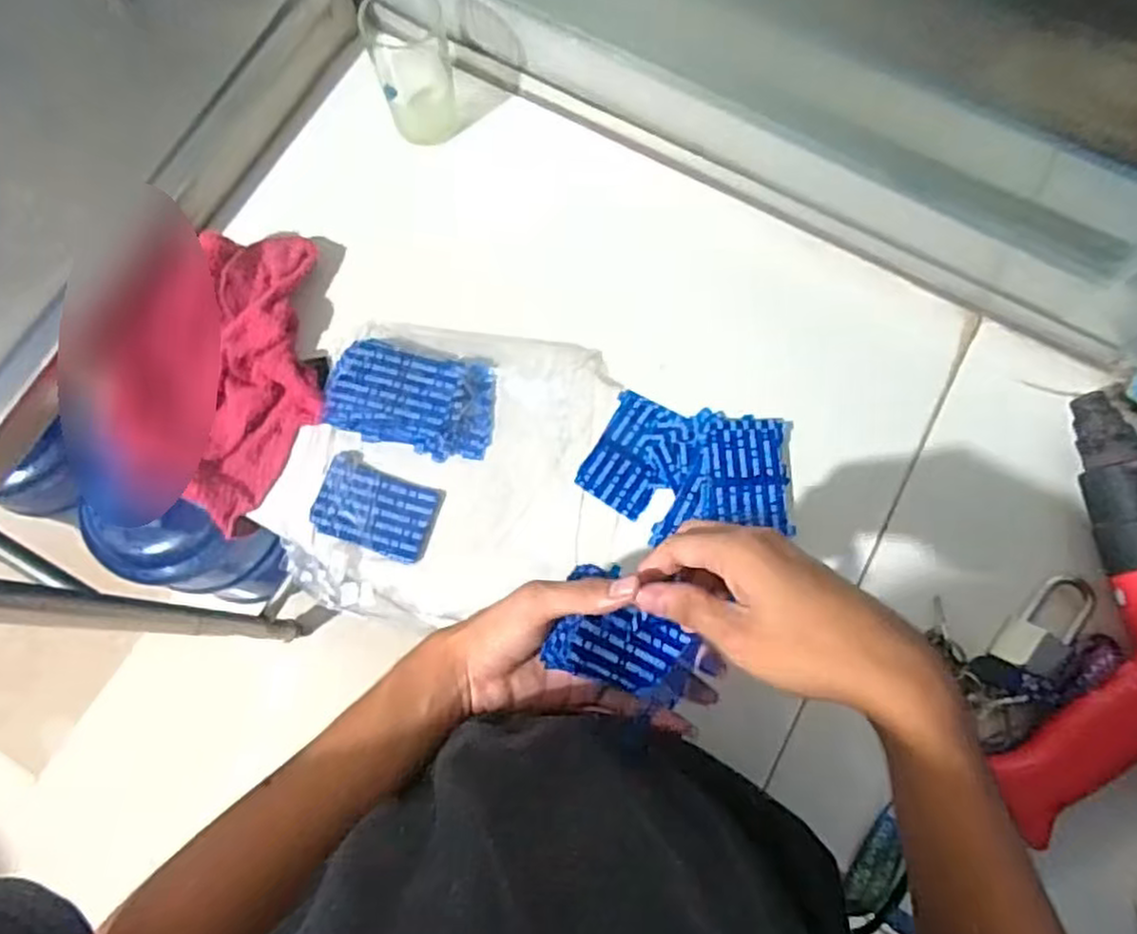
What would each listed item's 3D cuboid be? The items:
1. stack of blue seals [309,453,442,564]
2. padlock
[{"bbox_3d":[-0.141,0.030,0.530,0.085,0.017,0.058,19,75,5],"label":"stack of blue seals"},{"bbox_3d":[0.327,0.107,0.494,0.080,0.025,0.034,-42,79,-11],"label":"padlock"}]

